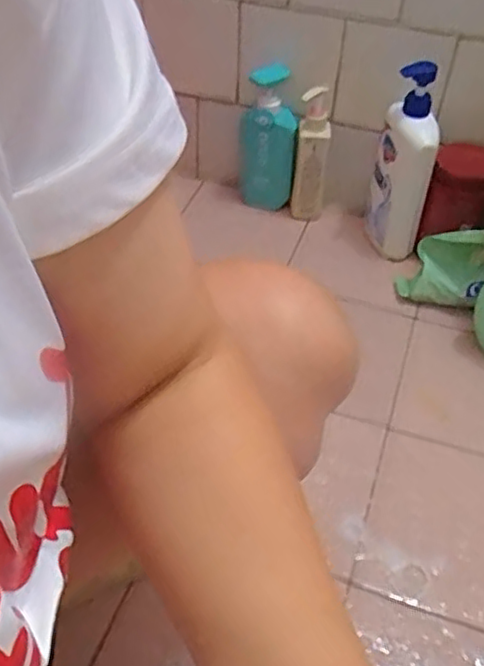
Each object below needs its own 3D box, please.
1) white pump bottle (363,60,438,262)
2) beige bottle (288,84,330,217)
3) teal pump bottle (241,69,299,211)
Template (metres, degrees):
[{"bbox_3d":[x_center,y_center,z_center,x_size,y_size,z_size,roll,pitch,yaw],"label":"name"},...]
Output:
[{"bbox_3d":[0.217,-0.218,0.852,0.075,0.254,0.061,9,47,8],"label":"white pump bottle"},{"bbox_3d":[0.098,-0.249,0.904,0.048,0.193,0.032,-2,46,-2],"label":"beige bottle"},{"bbox_3d":[0.037,-0.276,0.936,0.083,0.204,0.049,1,48,0],"label":"teal pump bottle"}]

